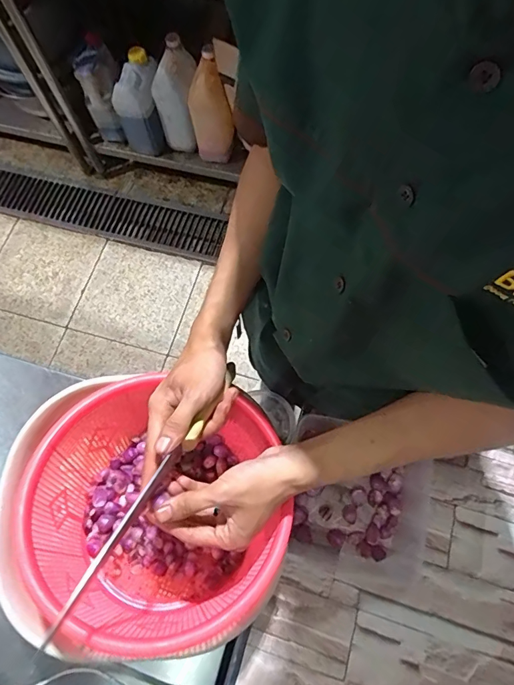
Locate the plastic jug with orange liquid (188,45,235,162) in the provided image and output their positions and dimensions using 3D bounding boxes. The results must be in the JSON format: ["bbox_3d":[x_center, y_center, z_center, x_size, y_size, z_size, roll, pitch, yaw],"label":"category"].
[{"bbox_3d":[-0.159,-0.784,1.400,0.133,0.317,0.121,-11,71,-2],"label":"plastic jug with orange liquid"}]

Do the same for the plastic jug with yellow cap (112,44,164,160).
[{"bbox_3d":[-0.403,-0.829,1.453,0.139,0.287,0.155,6,71,4],"label":"plastic jug with yellow cap"}]

